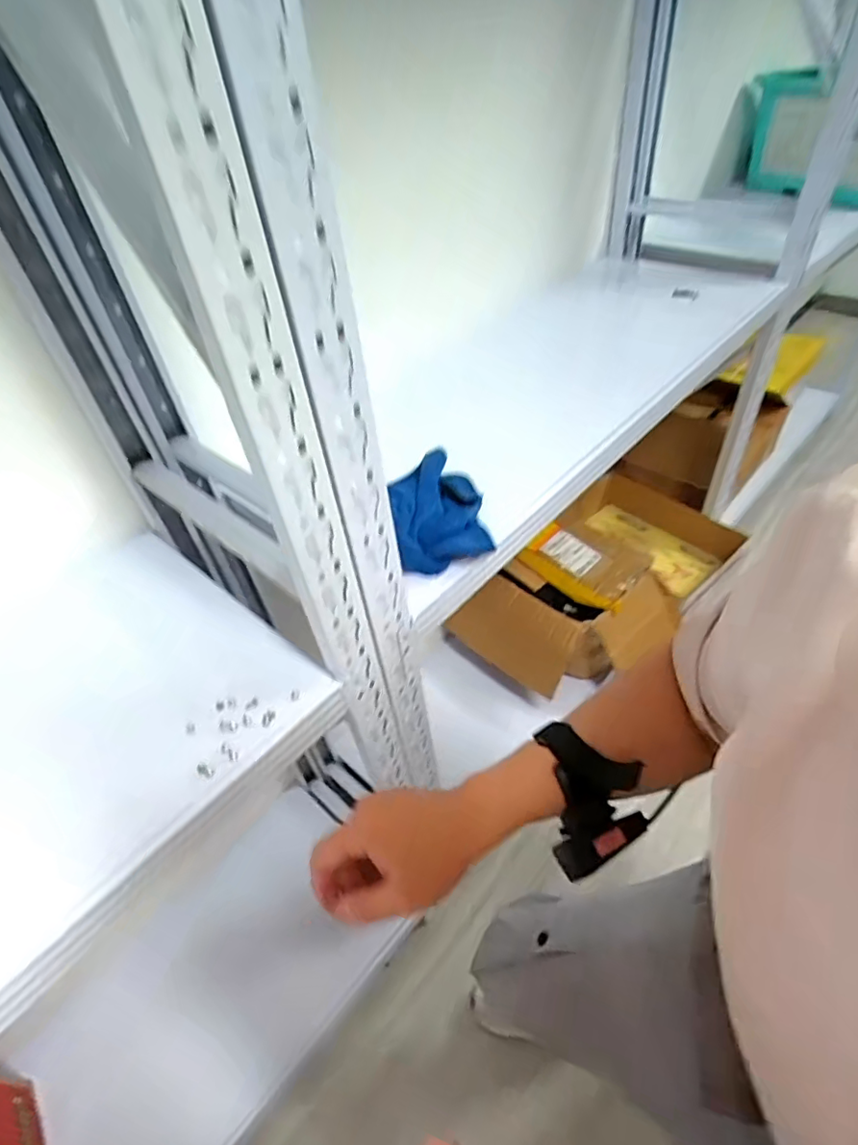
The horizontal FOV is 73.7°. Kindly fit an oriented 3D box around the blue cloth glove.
[{"bbox_3d":[0.011,-0.082,0.685,0.107,0.056,0.176,-8,45,-1],"label":"blue cloth glove"}]

